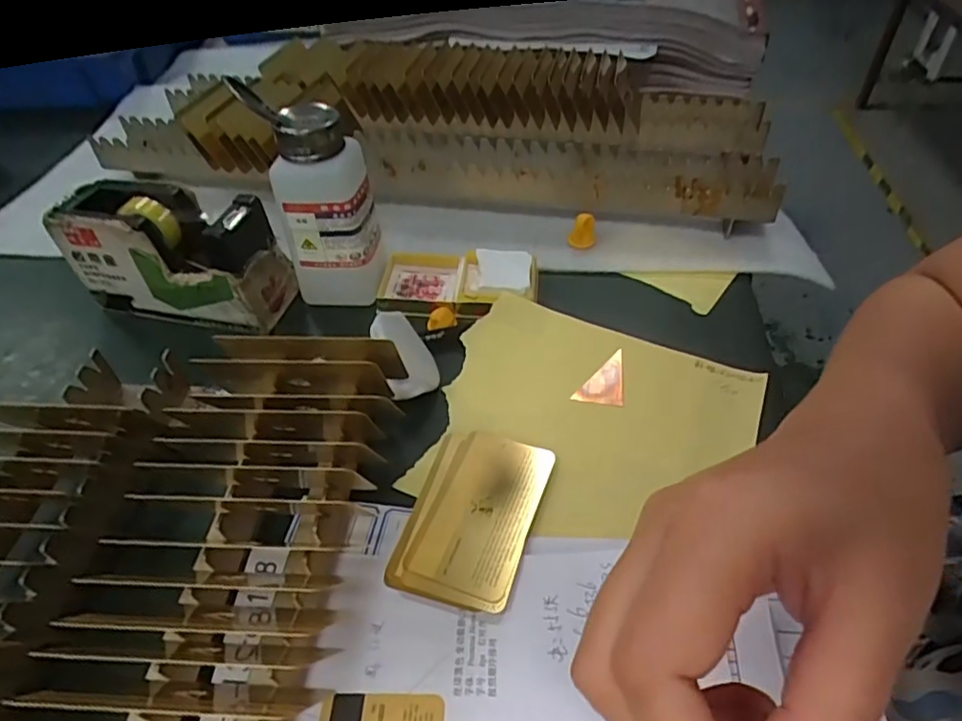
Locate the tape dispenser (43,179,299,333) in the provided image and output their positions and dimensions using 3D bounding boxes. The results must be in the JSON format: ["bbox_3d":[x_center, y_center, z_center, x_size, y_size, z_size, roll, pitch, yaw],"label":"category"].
[{"bbox_3d":[-0.204,-0.071,0.403,0.139,0.076,0.050,8,46,11],"label":"tape dispenser"}]

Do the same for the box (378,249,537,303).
[{"bbox_3d":[-0.017,-0.060,0.421,0.109,0.016,0.053,1,45,4],"label":"box"}]

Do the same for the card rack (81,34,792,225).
[{"bbox_3d":[0.032,-0.206,0.519,0.402,0.087,0.208,4,46,7],"label":"card rack"}]

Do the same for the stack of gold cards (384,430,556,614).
[{"bbox_3d":[-0.004,0.075,0.299,0.060,0.005,0.094,12,47,15],"label":"stack of gold cards"}]

